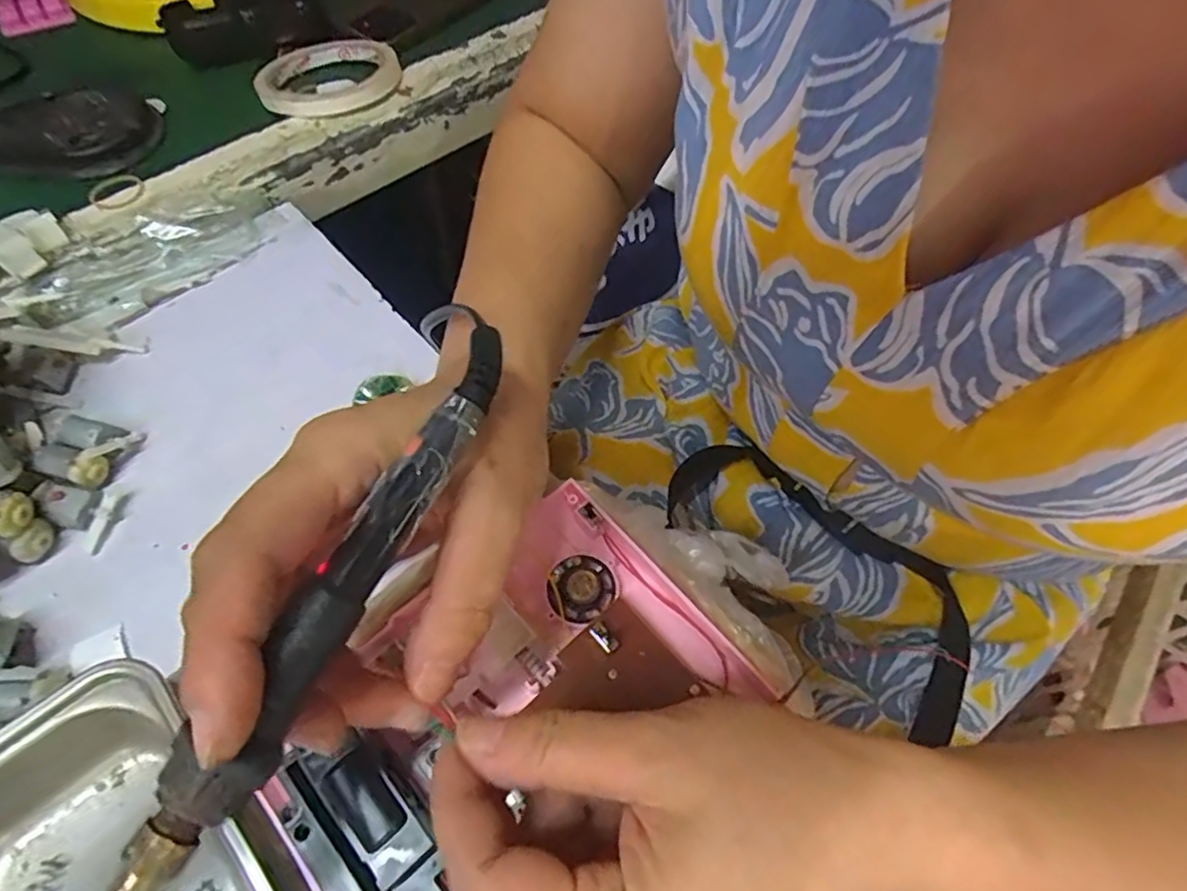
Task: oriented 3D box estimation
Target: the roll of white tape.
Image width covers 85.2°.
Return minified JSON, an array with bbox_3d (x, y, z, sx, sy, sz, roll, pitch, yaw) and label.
[{"bbox_3d":[-0.189,-0.266,0.463,0.096,0.014,0.097,1,60,-2],"label":"roll of white tape"}]

